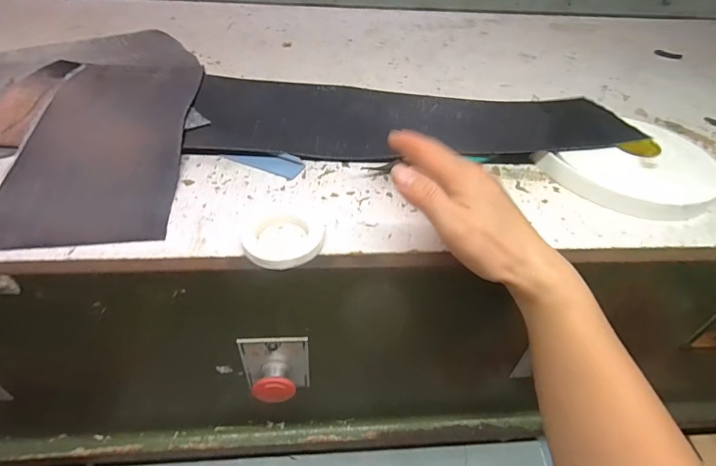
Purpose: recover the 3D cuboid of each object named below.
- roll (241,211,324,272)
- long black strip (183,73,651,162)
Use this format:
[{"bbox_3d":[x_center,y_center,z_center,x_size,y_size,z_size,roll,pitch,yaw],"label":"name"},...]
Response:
[{"bbox_3d":[-0.058,0.002,0.314,0.061,0.010,0.065,-23,53,-23],"label":"roll"},{"bbox_3d":[0.045,-0.136,0.444,0.437,0.036,0.170,1,48,-3],"label":"long black strip"}]

